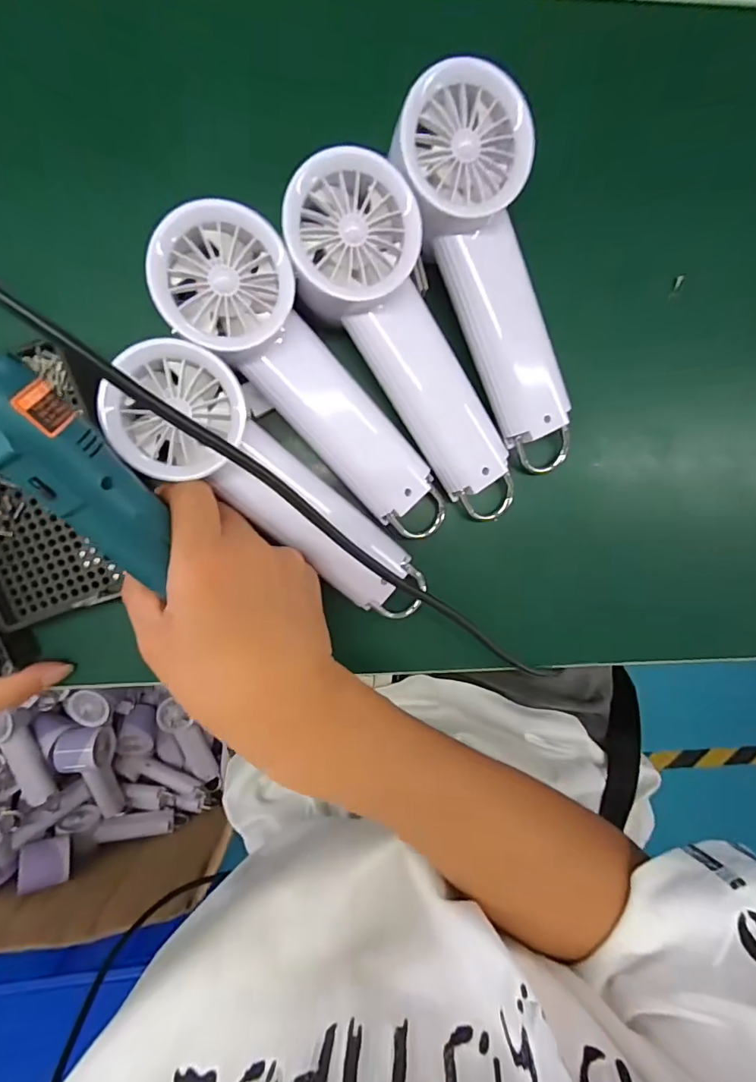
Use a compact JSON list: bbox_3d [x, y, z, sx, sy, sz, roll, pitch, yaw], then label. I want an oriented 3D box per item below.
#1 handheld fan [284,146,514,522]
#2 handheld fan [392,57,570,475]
[{"bbox_3d":[0.017,-0.097,0.258,0.063,0.038,0.183,-34,113,0],"label":"handheld fan"},{"bbox_3d":[0.063,-0.129,0.258,0.058,0.031,0.191,-24,112,-1],"label":"handheld fan"}]

